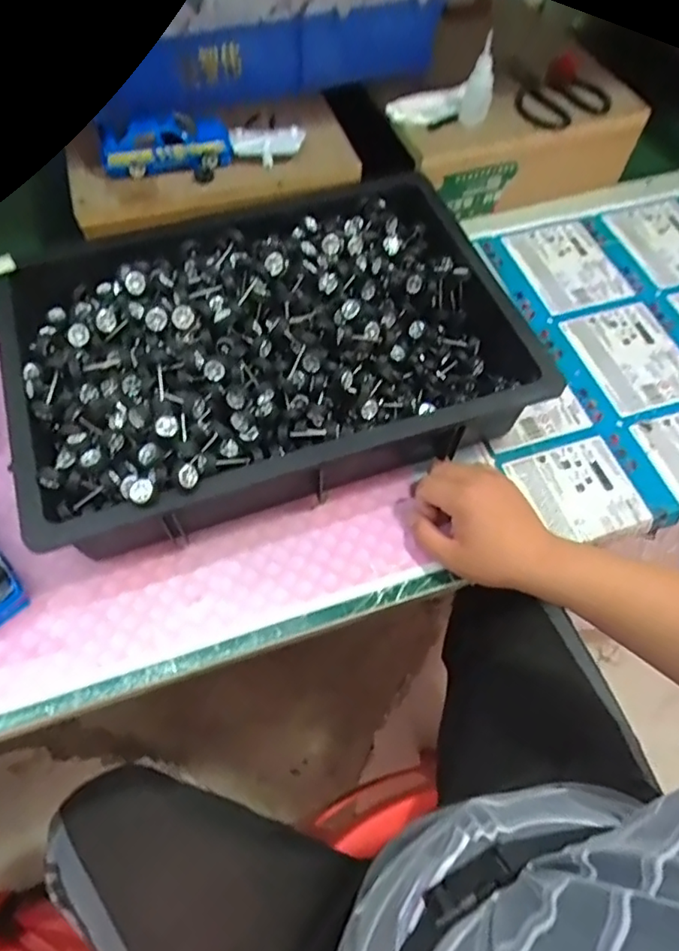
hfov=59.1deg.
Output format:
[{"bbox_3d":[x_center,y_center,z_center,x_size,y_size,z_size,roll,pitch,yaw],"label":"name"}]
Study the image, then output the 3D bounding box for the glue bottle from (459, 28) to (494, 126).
[{"bbox_3d":[0.167,-0.465,0.710,0.034,0.085,0.036,12,59,6],"label":"glue bottle"}]

